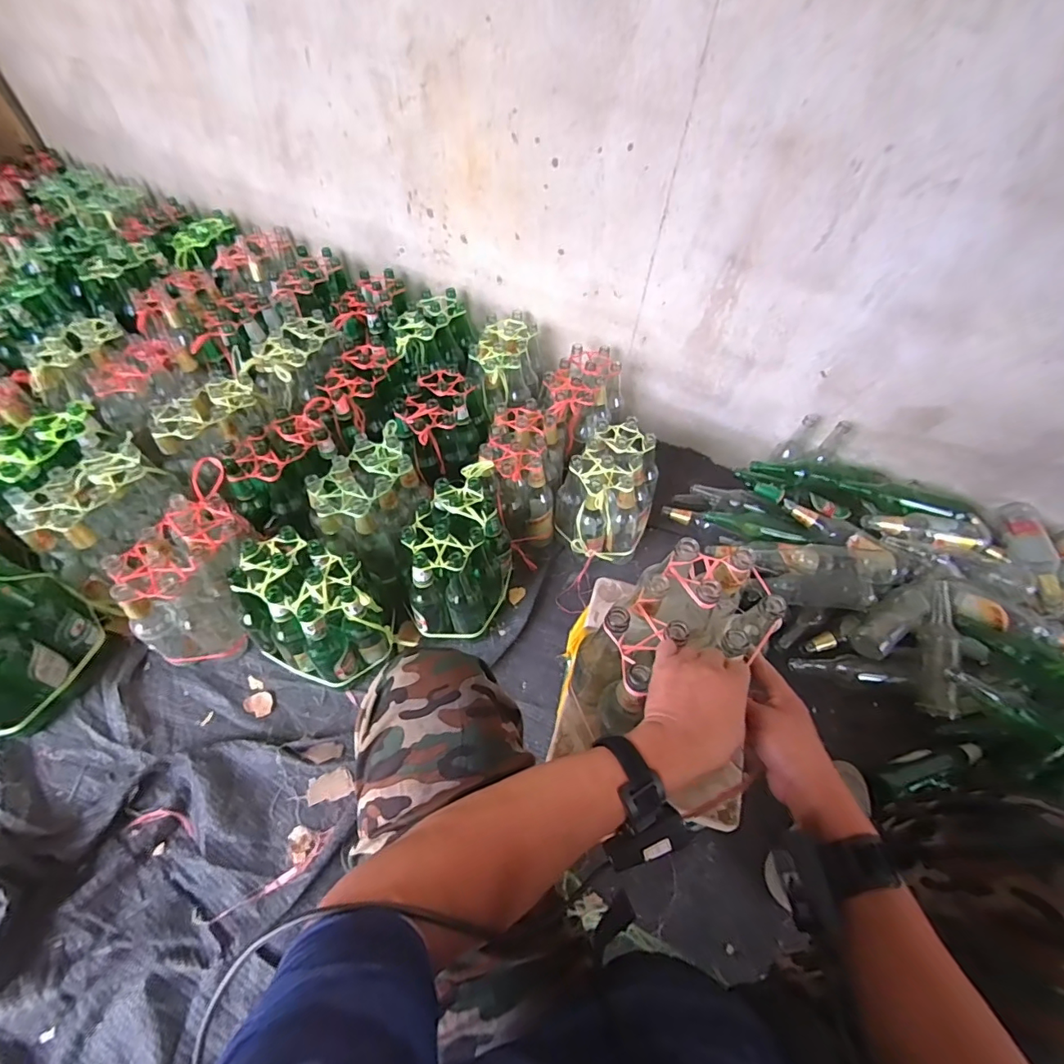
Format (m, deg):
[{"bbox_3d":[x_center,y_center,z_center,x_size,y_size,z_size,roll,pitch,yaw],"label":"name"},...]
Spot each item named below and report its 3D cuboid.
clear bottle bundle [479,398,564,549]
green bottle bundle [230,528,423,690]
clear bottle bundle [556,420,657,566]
[{"bbox_3d":[-0.018,-0.127,1.146,0.171,0.249,0.245,6,54,0],"label":"clear bottle bundle"},{"bbox_3d":[-0.393,0.154,0.914,0.252,0.242,0.177,22,56,11],"label":"green bottle bundle"},{"bbox_3d":[0.176,-0.076,1.119,0.194,0.241,0.249,26,57,14],"label":"clear bottle bundle"}]

